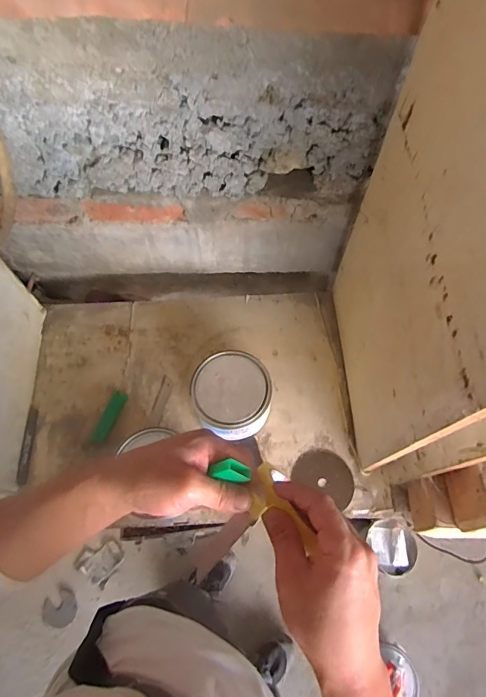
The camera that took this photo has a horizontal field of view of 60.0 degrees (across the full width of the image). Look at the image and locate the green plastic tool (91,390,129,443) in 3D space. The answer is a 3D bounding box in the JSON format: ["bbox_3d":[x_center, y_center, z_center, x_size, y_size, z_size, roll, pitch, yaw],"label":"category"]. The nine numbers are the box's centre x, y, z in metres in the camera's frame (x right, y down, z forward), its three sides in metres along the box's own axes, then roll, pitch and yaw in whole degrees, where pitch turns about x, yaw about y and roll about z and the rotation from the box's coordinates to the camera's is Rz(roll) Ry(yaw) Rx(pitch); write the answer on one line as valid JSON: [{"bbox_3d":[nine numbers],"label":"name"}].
[{"bbox_3d":[-0.240,0.122,0.759,0.029,0.004,0.097,16,60,8],"label":"green plastic tool"}]

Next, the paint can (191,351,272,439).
[{"bbox_3d":[-0.021,0.085,0.730,0.132,0.098,0.135,-28,69,-13],"label":"paint can"}]

